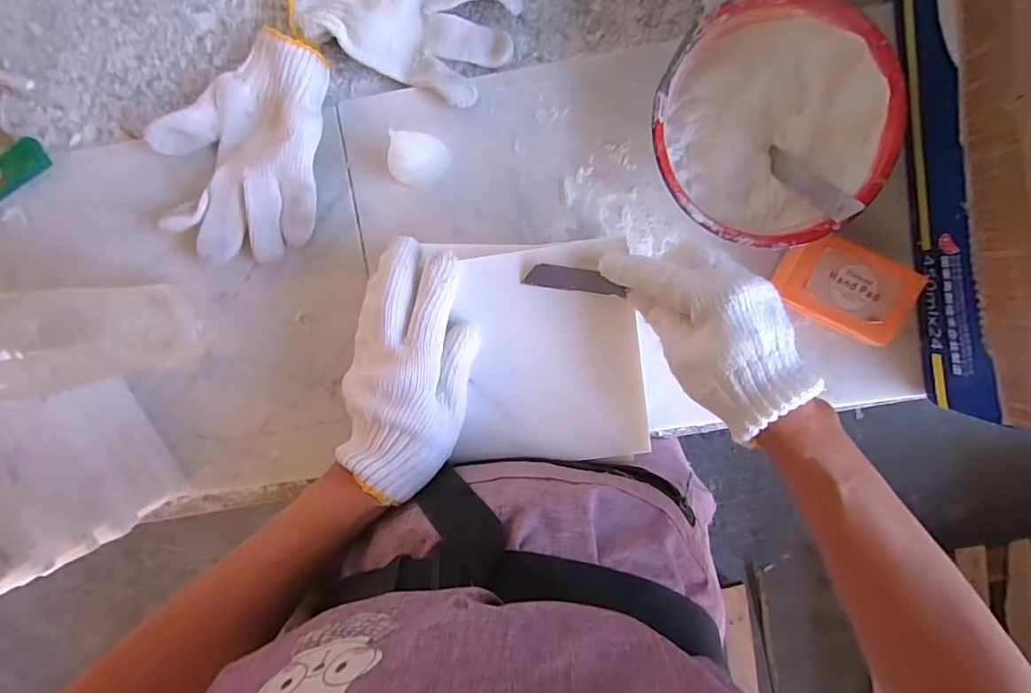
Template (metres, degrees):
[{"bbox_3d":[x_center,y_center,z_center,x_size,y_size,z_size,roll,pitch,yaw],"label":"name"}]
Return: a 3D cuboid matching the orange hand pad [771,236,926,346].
[{"bbox_3d":[0.252,-0.044,0.393,0.097,0.040,0.062,25,95,0],"label":"orange hand pad"}]

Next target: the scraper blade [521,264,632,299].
[{"bbox_3d":[0.040,-0.045,0.341,0.065,0.004,0.017,8,124,4],"label":"scraper blade"}]

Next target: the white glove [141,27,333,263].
[{"bbox_3d":[-0.216,-0.155,0.399,0.129,0.039,0.173,11,96,0],"label":"white glove"}]

